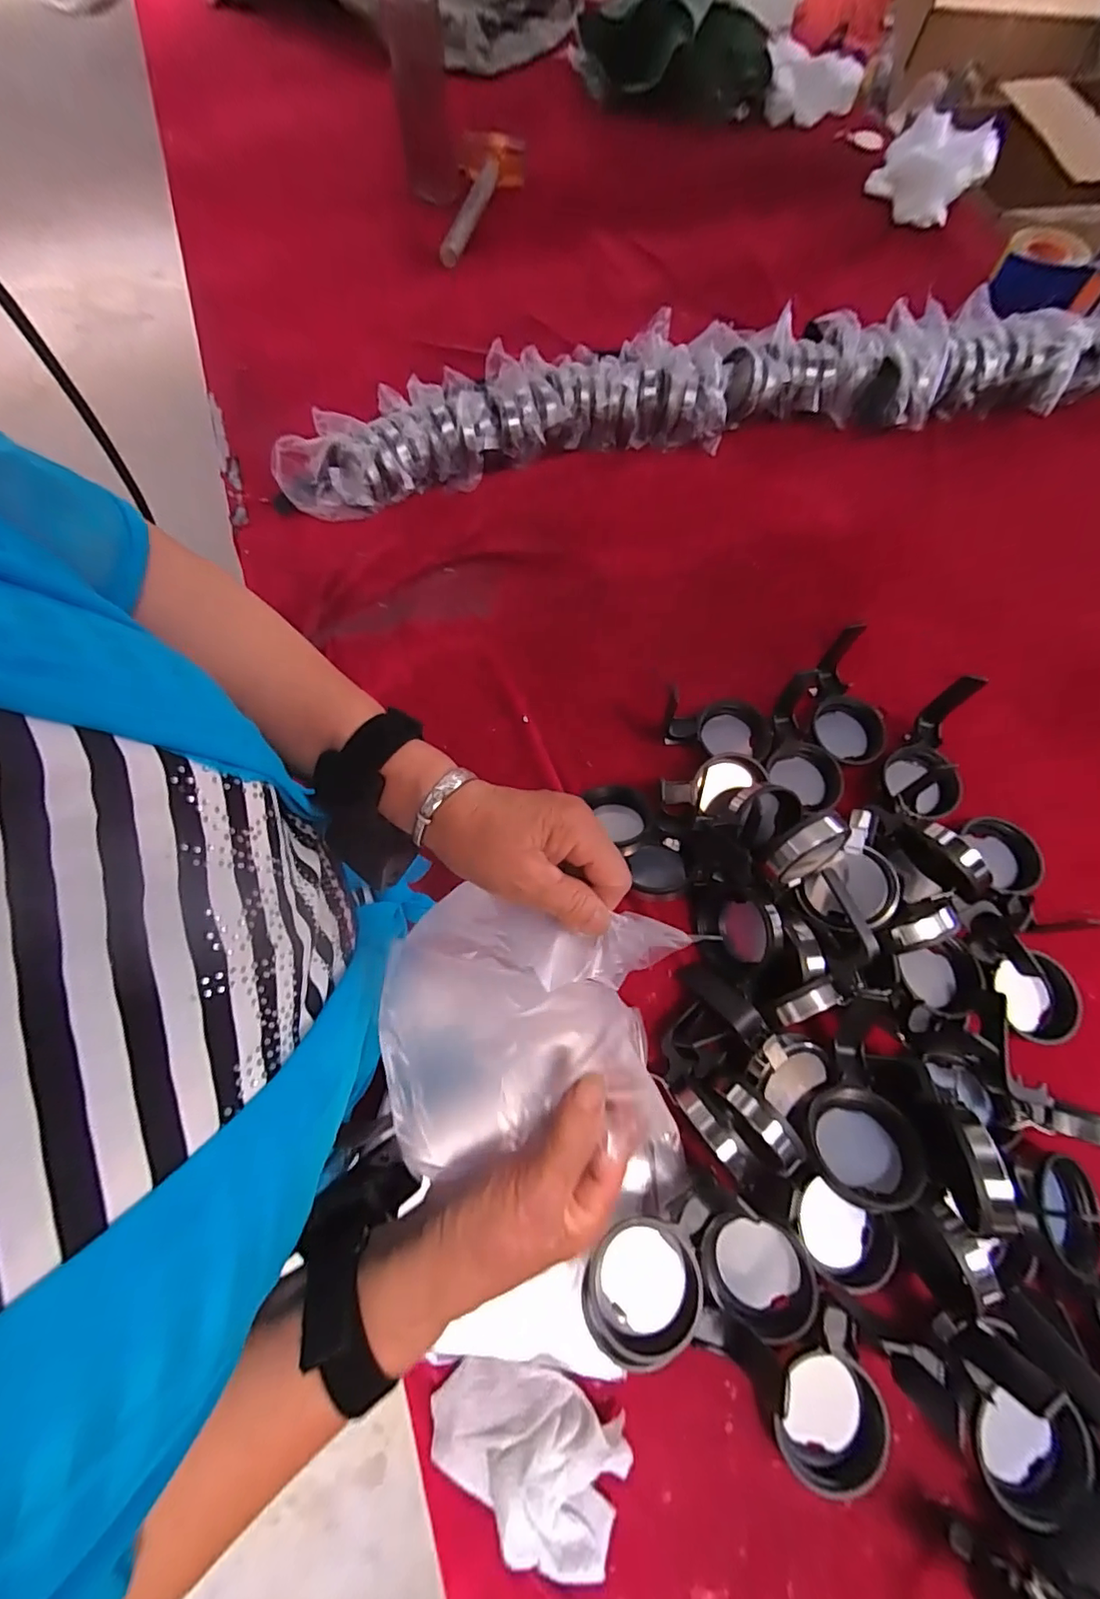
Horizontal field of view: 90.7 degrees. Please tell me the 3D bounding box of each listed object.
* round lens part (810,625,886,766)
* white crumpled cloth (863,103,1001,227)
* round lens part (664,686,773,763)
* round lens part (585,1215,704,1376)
[{"bbox_3d":[0.288,-0.100,0.532,0.082,0.060,0.122,-23,106,-7],"label":"round lens part"},{"bbox_3d":[0.619,-1.035,0.895,0.158,0.086,0.200,37,73,13],"label":"white crumpled cloth"},{"bbox_3d":[0.165,-0.069,0.539,0.106,0.032,0.061,3,67,-13],"label":"round lens part"},{"bbox_3d":[0.062,0.329,0.367,0.085,0.036,0.064,-43,72,-14],"label":"round lens part"}]

